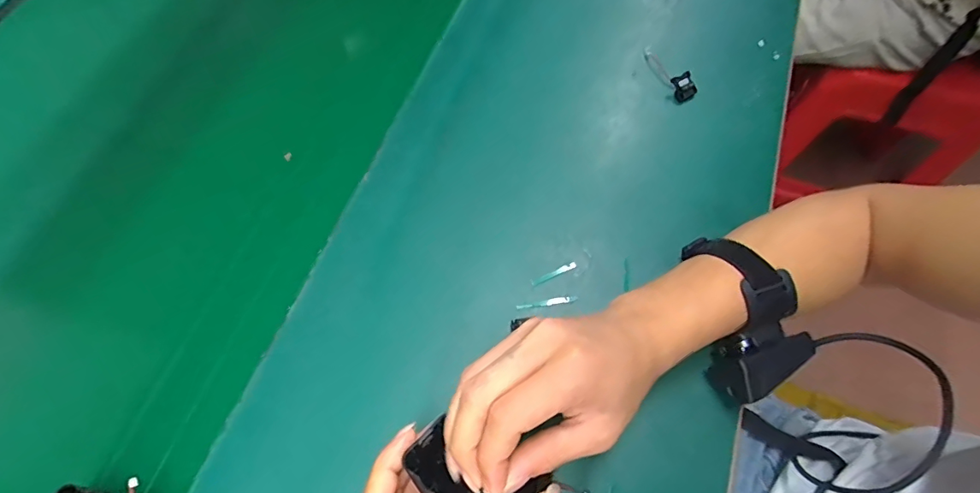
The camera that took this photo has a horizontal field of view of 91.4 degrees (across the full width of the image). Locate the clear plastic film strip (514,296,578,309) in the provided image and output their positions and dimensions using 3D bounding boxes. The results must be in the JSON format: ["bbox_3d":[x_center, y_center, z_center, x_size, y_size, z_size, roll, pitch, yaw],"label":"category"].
[{"bbox_3d":[0.045,0.044,0.378,0.048,0.005,0.006,-9,67,-1],"label":"clear plastic film strip"}]

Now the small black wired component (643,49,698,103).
[{"bbox_3d":[0.179,-0.178,0.481,0.022,0.028,0.069,-33,70,-11],"label":"small black wired component"}]

